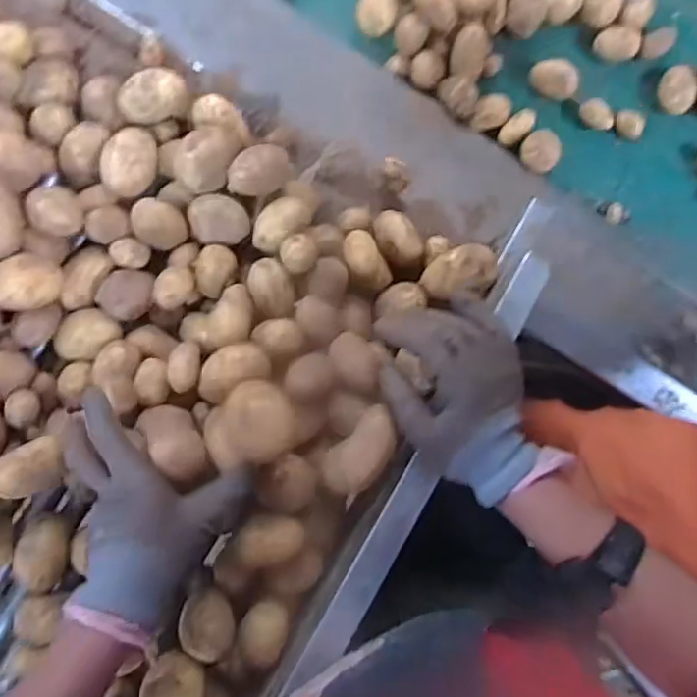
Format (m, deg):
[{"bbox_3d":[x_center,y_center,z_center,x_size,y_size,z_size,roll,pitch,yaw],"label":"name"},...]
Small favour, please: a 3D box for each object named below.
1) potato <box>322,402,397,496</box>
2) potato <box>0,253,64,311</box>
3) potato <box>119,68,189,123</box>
[{"bbox_3d":[0.010,0.076,0.441,0.030,0.034,0.067,41,90,-4],"label":"potato"},{"bbox_3d":[-0.258,-0.053,0.481,0.042,0.036,0.043,0,93,-3],"label":"potato"},{"bbox_3d":[-0.172,-0.222,0.533,0.058,0.031,0.040,-17,93,-2],"label":"potato"}]

